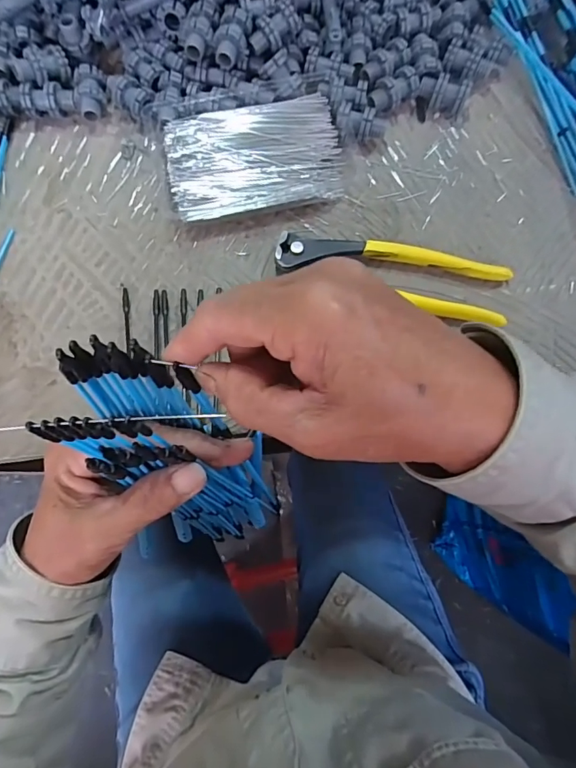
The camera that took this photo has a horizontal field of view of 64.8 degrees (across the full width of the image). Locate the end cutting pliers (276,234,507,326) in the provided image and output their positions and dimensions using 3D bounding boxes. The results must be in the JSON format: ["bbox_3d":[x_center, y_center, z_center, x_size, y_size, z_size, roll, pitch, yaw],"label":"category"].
[{"bbox_3d":[0.073,-0.078,0.327,0.165,0.015,0.043,12,78,3],"label":"end cutting pliers"}]

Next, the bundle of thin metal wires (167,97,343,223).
[{"bbox_3d":[-0.026,-0.171,0.342,0.125,0.019,0.078,-11,78,-2],"label":"bundle of thin metal wires"}]

